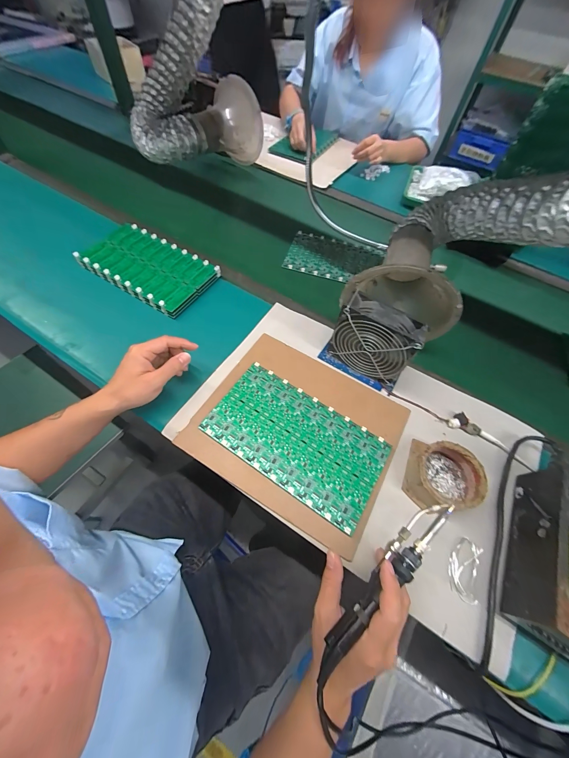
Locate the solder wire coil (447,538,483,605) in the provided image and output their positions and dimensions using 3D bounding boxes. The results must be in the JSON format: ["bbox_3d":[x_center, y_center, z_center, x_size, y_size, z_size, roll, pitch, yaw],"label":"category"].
[{"bbox_3d":[0.217,0.227,0.331,0.039,0.012,0.066,25,63,11],"label":"solder wire coil"}]

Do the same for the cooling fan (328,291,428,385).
[{"bbox_3d":[0.137,-0.056,0.426,0.115,0.122,0.044,30,64,13],"label":"cooling fan"}]

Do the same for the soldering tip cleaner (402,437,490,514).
[{"bbox_3d":[0.217,0.133,0.373,0.085,0.045,0.090,1,61,-2],"label":"soldering tip cleaner"}]

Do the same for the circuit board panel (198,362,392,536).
[{"bbox_3d":[0.016,0.085,0.399,0.245,0.004,0.137,31,64,14],"label":"circuit board panel"}]

